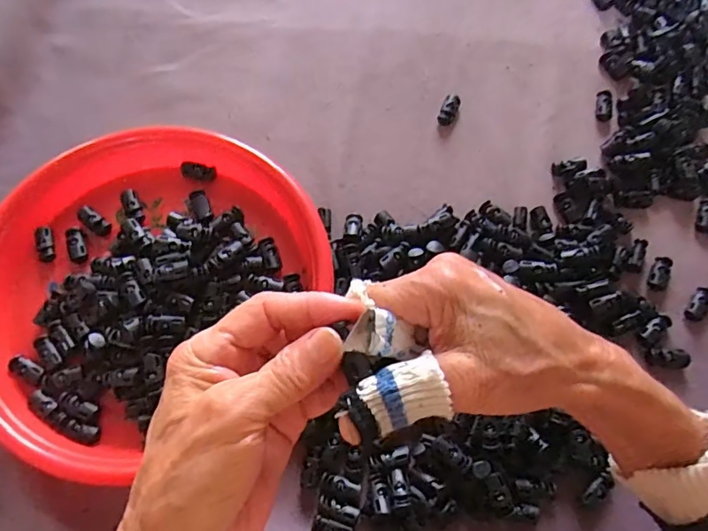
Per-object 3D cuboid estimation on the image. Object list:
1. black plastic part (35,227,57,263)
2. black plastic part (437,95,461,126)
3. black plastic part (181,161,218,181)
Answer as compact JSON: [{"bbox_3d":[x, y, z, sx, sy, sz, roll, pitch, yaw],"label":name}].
[{"bbox_3d":[-0.237,-0.016,0.383,0.010,0.006,0.027,-11,89,-6],"label":"black plastic part"},{"bbox_3d":[0.084,-0.137,0.440,0.015,0.007,0.029,22,72,5],"label":"black plastic part"},{"bbox_3d":[-0.127,-0.077,0.410,0.028,0.006,0.012,8,71,1],"label":"black plastic part"}]

